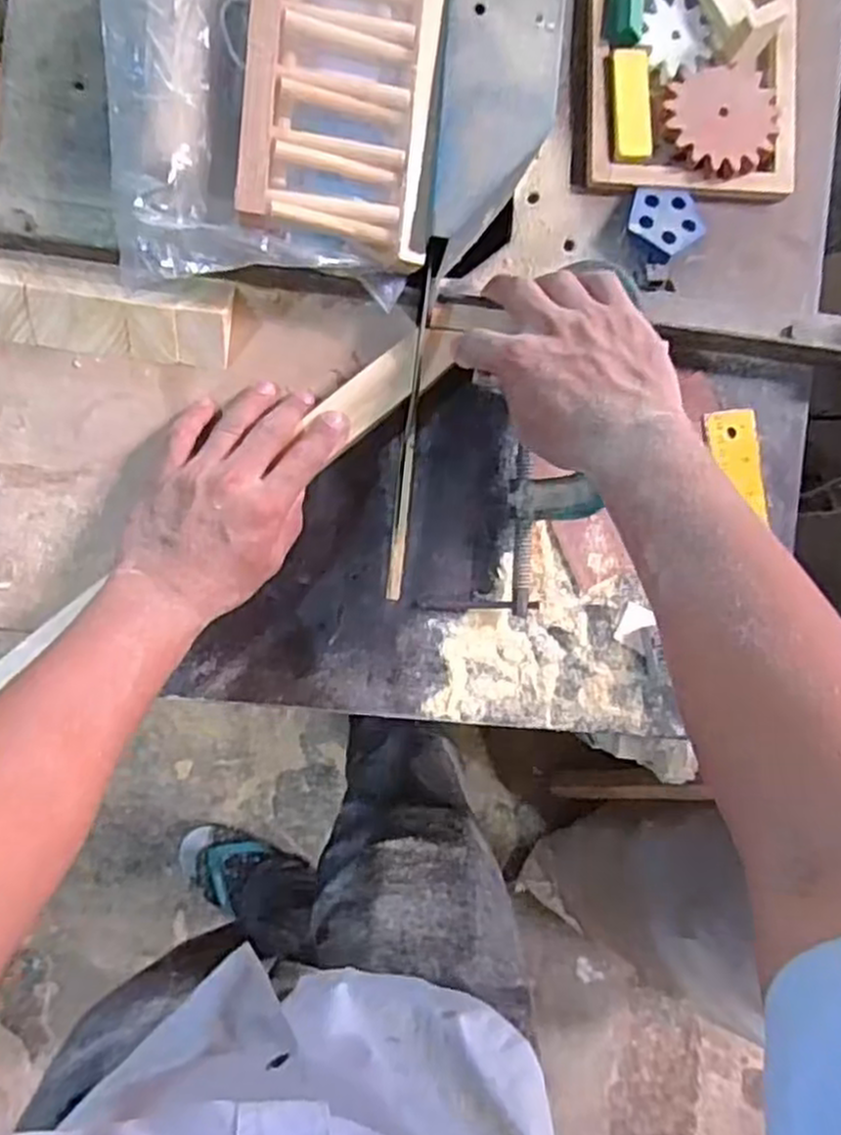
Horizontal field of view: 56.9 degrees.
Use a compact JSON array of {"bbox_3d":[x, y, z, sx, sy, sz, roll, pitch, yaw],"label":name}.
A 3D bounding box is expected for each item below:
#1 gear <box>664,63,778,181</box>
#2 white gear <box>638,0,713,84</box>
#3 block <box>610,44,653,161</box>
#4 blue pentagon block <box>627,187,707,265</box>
[{"bbox_3d":[0.225,-0.329,0.570,0.091,0.017,0.079,-25,95,-6],"label":"gear"},{"bbox_3d":[0.188,-0.388,0.568,0.050,0.005,0.058,-11,94,-7],"label":"white gear"},{"bbox_3d":[0.154,-0.338,0.563,0.029,0.009,0.079,-2,93,-7],"label":"block"},{"bbox_3d":[0.180,-0.257,0.573,0.058,0.014,0.054,-39,82,-16],"label":"blue pentagon block"}]

